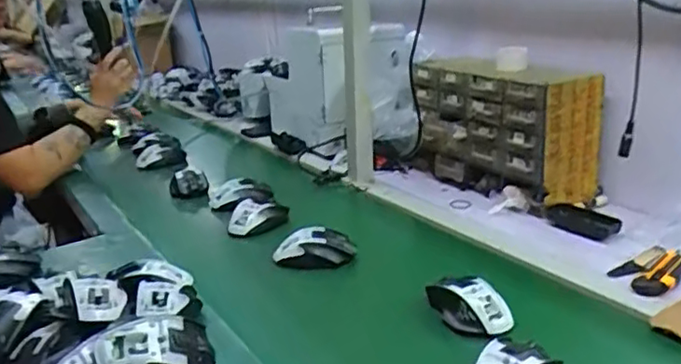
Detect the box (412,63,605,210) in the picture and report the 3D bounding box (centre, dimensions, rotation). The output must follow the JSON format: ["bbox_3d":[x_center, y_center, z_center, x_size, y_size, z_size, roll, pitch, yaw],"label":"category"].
[{"bbox_3d":[0.283,-0.095,1.136,0.140,0.221,0.336,-17,23,-34],"label":"box"}]

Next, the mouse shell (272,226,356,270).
[{"bbox_3d":[-0.037,0.096,0.908,0.119,0.043,0.054,-3,19,2],"label":"mouse shell"}]

